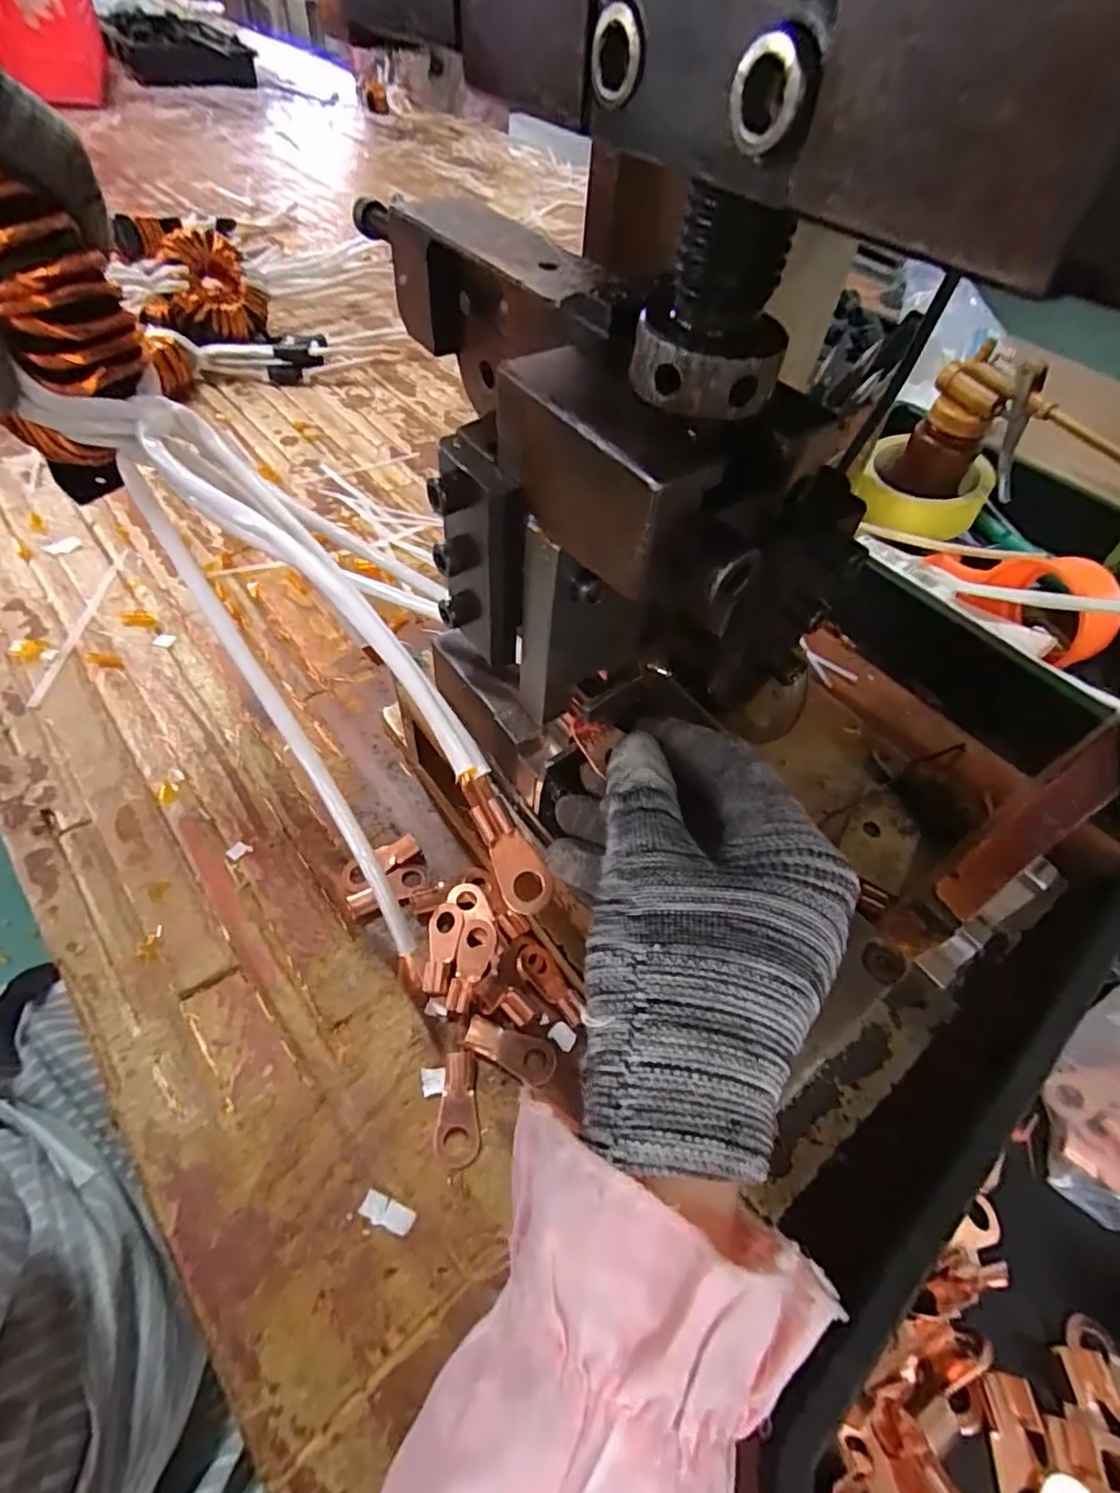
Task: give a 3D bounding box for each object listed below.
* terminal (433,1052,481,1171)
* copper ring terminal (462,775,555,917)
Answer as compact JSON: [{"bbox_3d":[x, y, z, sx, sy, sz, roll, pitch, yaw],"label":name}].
[{"bbox_3d":[-0.043,0.153,0.266,0.018,0.007,0.042,2,54,-5],"label":"terminal"},{"bbox_3d":[-0.019,0.034,0.220,0.015,0.007,0.051,-25,86,-20],"label":"copper ring terminal"}]

